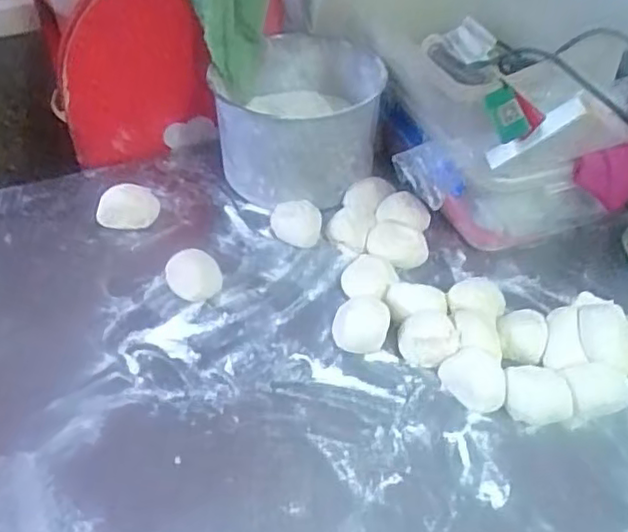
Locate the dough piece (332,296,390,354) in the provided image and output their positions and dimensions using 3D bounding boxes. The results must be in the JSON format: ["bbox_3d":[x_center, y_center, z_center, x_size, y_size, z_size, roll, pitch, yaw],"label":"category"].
[{"bbox_3d":[0.048,0.060,0.669,0.053,0.028,0.052,0,44,0],"label":"dough piece"}]

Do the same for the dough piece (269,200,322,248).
[{"bbox_3d":[-0.022,-0.050,0.779,0.065,0.033,0.049,10,45,10],"label":"dough piece"}]

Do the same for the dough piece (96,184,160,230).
[{"bbox_3d":[-0.226,-0.069,0.798,0.075,0.037,0.052,-12,45,-13],"label":"dough piece"}]

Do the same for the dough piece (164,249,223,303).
[{"bbox_3d":[-0.129,0.012,0.709,0.057,0.026,0.061,-12,45,-13],"label":"dough piece"}]

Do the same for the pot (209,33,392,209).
[{"bbox_3d":[-0.022,-0.182,0.839,0.192,0.155,0.198,0,44,0],"label":"pot"}]

